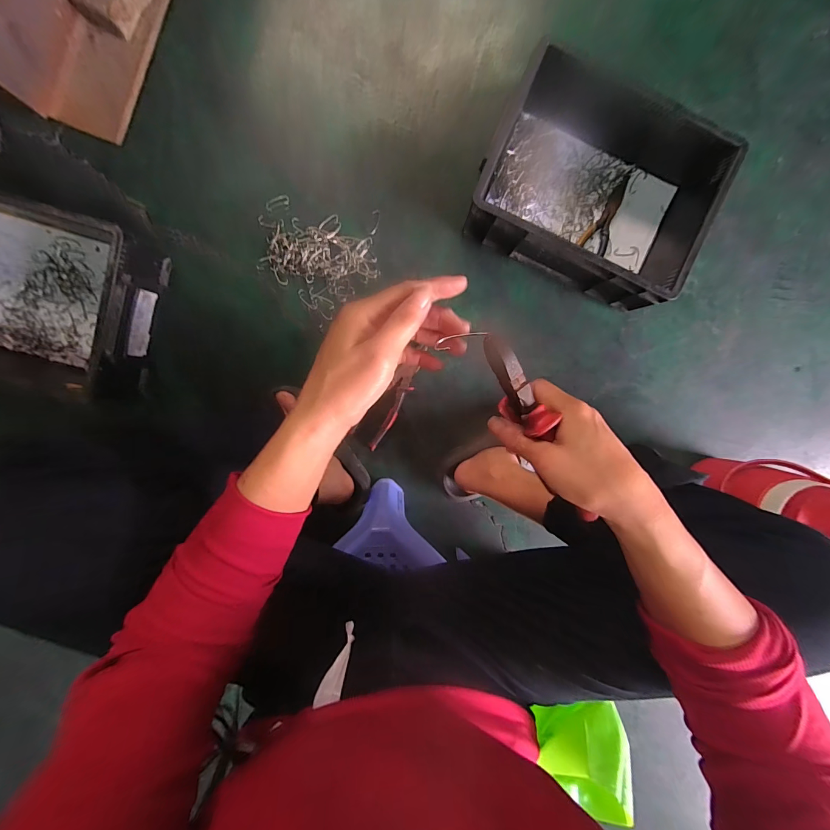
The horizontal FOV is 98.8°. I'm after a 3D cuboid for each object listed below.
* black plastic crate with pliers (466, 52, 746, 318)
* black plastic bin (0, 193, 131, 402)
[{"bbox_3d":[0.287,-0.361,0.565,0.351,0.119,0.280,20,95,-5],"label":"black plastic crate with pliers"},{"bbox_3d":[-0.591,-0.181,0.537,0.351,0.125,0.254,16,96,-5],"label":"black plastic bin"}]

